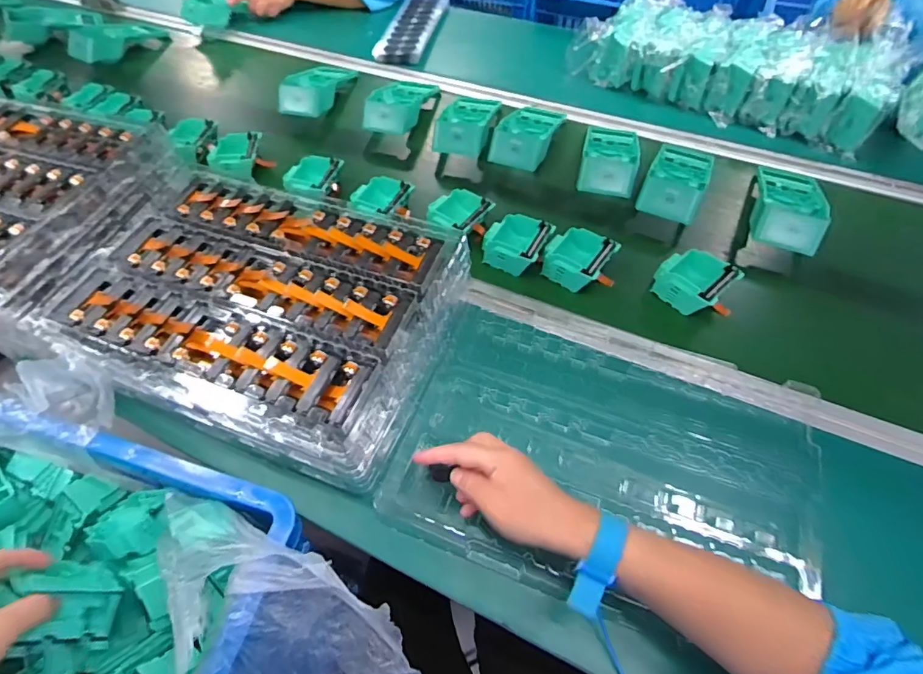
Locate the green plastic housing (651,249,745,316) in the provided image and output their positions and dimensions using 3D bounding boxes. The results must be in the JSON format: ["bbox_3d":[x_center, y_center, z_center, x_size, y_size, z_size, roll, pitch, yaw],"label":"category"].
[{"bbox_3d":[0.293,-0.067,0.601,0.079,0.041,0.084,-37,63,-21],"label":"green plastic housing"}]

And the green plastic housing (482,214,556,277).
[{"bbox_3d":[0.072,-0.122,0.640,0.078,0.047,0.076,23,60,16],"label":"green plastic housing"}]

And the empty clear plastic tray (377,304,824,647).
[{"bbox_3d":[0.145,0.116,0.479,0.391,0.029,0.246,16,58,12],"label":"empty clear plastic tray"}]

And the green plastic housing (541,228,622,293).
[{"bbox_3d":[0.155,-0.099,0.624,0.084,0.044,0.078,29,62,19],"label":"green plastic housing"}]

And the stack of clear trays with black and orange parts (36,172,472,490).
[{"bbox_3d":[-0.220,-0.029,0.534,0.391,0.100,0.278,16,58,12],"label":"stack of clear trays with black and orange parts"}]

